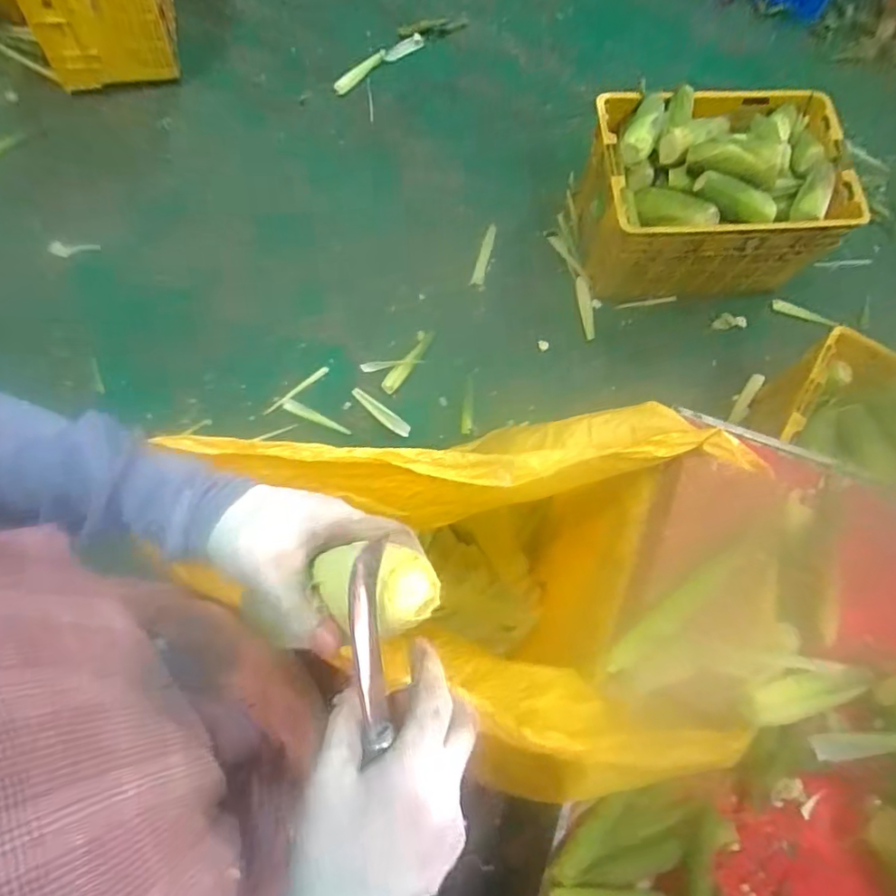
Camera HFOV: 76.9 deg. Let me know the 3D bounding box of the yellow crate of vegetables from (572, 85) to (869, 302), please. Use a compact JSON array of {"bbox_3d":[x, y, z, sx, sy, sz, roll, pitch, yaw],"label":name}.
[{"bbox_3d":[0.644,-0.627,1.395,0.596,0.349,0.400,2,73,-3],"label":"yellow crate of vegetables"}]

